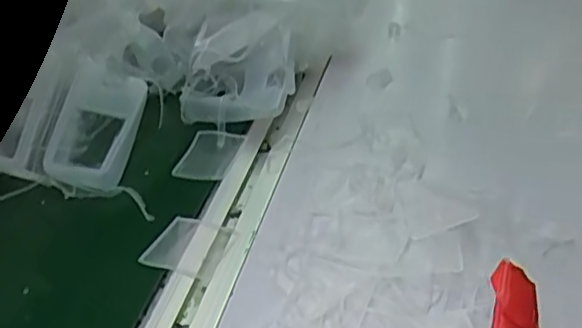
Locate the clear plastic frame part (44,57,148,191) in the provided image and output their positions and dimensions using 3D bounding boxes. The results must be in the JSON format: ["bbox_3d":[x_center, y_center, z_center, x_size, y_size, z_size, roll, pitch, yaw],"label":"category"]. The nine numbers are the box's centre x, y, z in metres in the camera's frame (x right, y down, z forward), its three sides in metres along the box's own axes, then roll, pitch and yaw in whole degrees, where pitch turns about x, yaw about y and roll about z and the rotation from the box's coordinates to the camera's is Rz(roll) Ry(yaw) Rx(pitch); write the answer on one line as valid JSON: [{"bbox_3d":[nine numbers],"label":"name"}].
[{"bbox_3d":[-0.147,-0.030,0.466,0.058,0.013,0.099,10,63,2],"label":"clear plastic frame part"}]

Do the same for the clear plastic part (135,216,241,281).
[{"bbox_3d":[-0.065,0.051,0.389,0.050,0.004,0.045,14,40,18],"label":"clear plastic part"}]

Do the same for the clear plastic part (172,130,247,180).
[{"bbox_3d":[-0.063,-0.006,0.467,0.043,0.007,0.055,11,39,15],"label":"clear plastic part"}]

